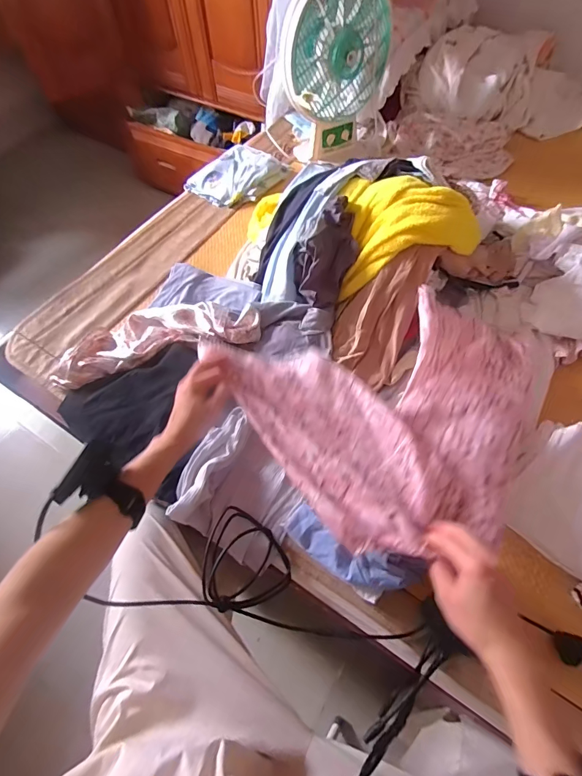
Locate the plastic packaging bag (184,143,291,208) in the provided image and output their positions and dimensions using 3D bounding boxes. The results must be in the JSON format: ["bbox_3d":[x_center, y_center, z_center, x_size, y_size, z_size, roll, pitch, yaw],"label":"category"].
[{"bbox_3d":[-0.145,-0.605,1.055,0.189,0.027,0.246,34,67,20],"label":"plastic packaging bag"}]

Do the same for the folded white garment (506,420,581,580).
[{"bbox_3d":[0.433,0.165,0.566,0.181,0.061,0.207,36,67,20],"label":"folded white garment"}]

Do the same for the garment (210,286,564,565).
[{"bbox_3d":[0.223,0.018,0.567,0.549,0.163,0.354,-21,61,-10],"label":"garment"}]

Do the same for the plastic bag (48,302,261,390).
[{"bbox_3d":[-0.271,-0.112,0.755,0.410,0.058,0.156,-12,60,-5],"label":"plastic bag"}]

